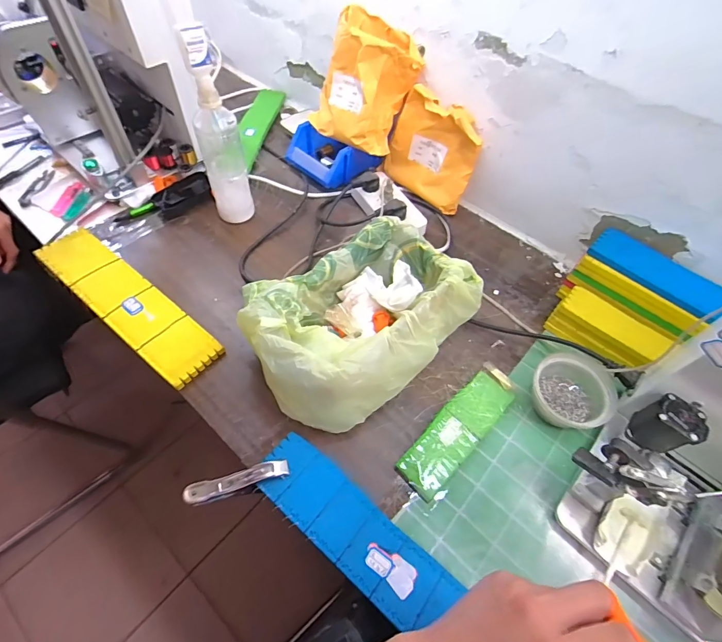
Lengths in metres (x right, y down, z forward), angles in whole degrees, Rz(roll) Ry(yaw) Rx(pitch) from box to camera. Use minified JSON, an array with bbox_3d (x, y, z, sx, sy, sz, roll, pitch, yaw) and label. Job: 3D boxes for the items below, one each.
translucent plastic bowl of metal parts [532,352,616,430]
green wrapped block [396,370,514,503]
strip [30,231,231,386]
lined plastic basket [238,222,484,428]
[{"bbox_3d":[0.270,0.090,0.503,0.098,0.048,0.092,2,56,-3],"label":"translucent plastic bowl of metal parts"},{"bbox_3d":[0.123,0.137,0.489,0.181,0.020,0.057,-38,66,-25],"label":"green wrapped block"},{"bbox_3d":[-0.344,-0.032,0.565,0.336,0.014,0.080,35,61,18],"label":"strip"},{"bbox_3d":[0.012,0.001,0.513,0.171,0.121,0.289,40,63,21],"label":"lined plastic basket"}]

